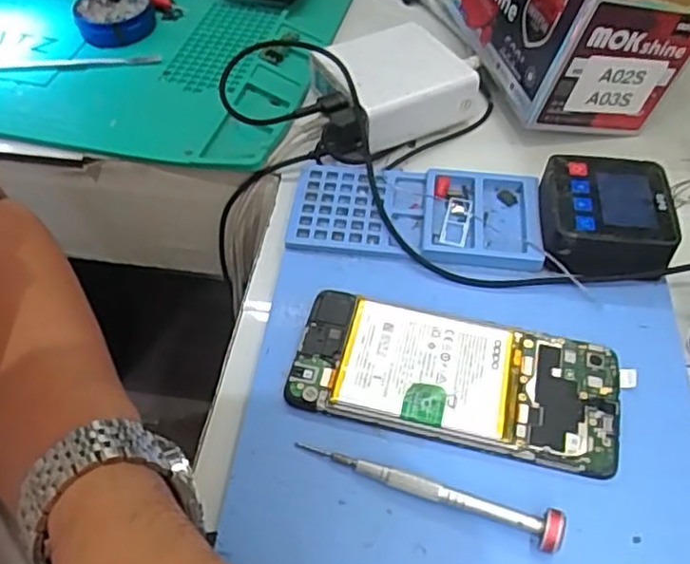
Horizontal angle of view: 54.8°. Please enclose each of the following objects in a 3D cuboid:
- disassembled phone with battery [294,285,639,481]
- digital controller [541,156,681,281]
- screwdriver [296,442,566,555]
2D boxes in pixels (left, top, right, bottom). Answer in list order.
[{"bbox_3d":[0.056,0.047,0.334,0.160,0.011,0.070,12,54,8],"label":"disassembled phone with battery"},{"bbox_3d":[0.150,-0.039,0.388,0.070,0.029,0.073,5,53,3],"label":"digital controller"},{"bbox_3d":[0.036,0.092,0.297,0.120,0.015,0.013,17,55,12],"label":"screwdriver"}]

